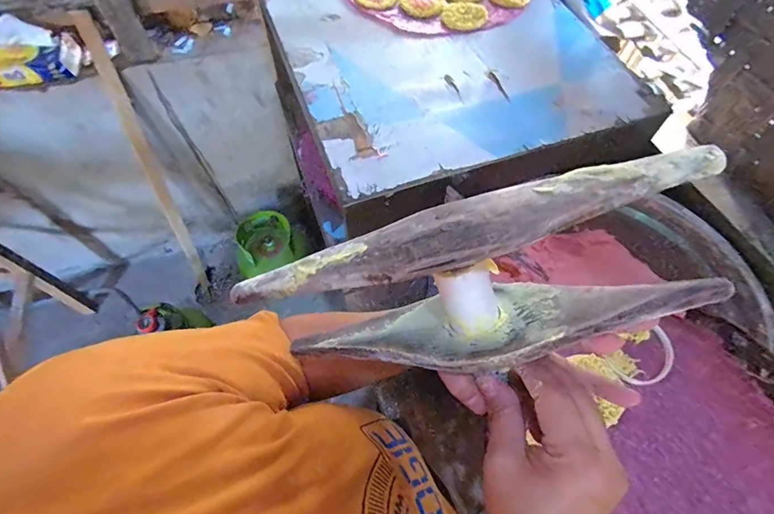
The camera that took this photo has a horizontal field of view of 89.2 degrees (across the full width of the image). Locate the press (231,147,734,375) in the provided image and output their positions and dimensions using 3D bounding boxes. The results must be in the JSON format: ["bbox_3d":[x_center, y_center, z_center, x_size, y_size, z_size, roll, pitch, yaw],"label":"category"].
[{"bbox_3d":[0.046,0.007,0.244,0.266,0.105,0.080,-17,25,10],"label":"press"}]

